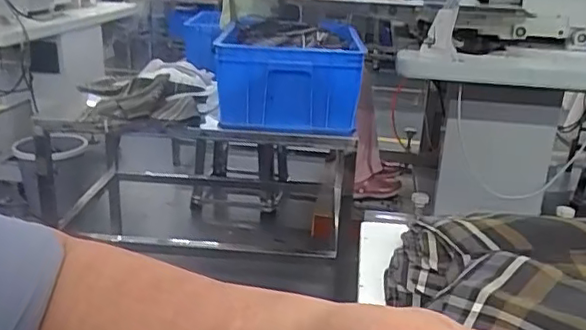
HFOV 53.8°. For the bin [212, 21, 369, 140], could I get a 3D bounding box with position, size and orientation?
[{"bbox_3d":[-0.009,-0.254,1.571,0.344,0.212,0.478,3,20,1],"label":"bin"}]

